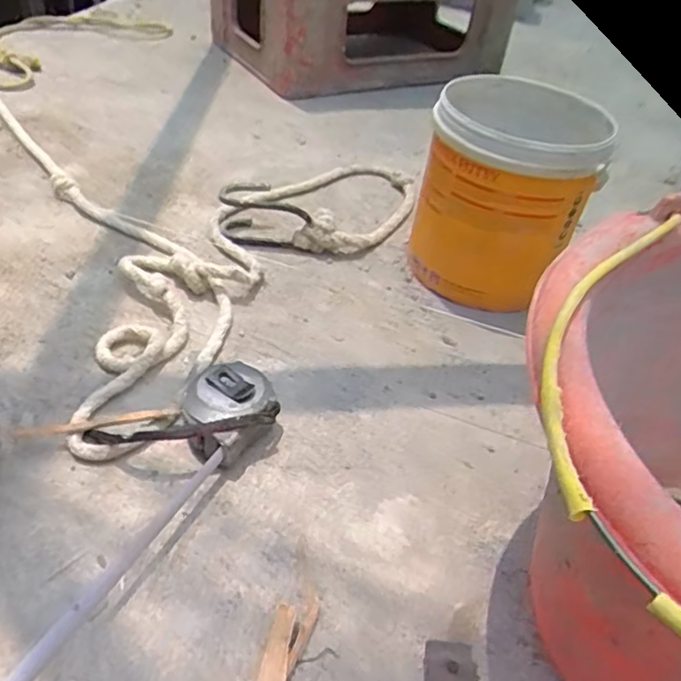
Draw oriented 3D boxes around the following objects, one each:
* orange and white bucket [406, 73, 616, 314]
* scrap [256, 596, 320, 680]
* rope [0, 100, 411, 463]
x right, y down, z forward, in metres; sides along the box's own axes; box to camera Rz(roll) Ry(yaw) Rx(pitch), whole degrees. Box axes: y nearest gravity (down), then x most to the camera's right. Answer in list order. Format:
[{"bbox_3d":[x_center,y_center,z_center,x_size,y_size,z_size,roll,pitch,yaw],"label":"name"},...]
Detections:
[{"bbox_3d":[0.149,-0.135,0.570,0.137,0.159,0.142,4,42,-4],"label":"orange and white bucket"},{"bbox_3d":[-0.033,0.170,0.316,0.020,0.014,0.087,16,42,10],"label":"scrap"},{"bbox_3d":[-0.279,-0.189,0.661,0.655,0.035,0.482,28,46,22],"label":"rope"}]

